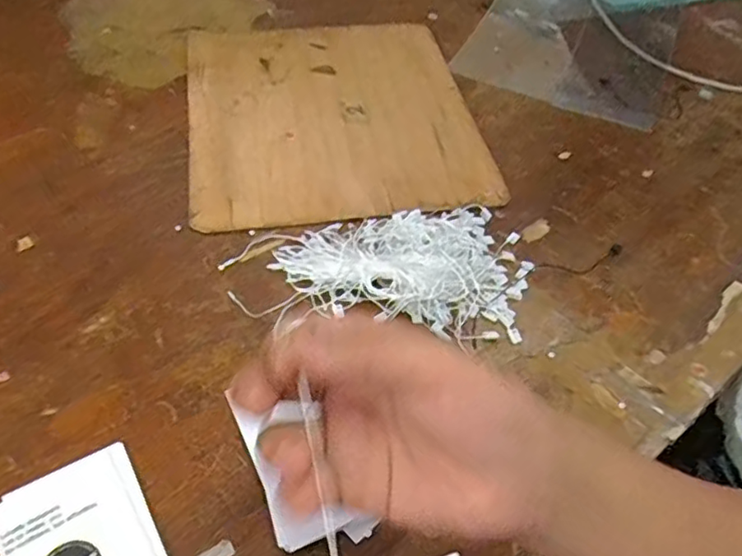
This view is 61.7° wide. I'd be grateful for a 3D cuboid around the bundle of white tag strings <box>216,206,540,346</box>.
[{"bbox_3d":[0.008,-0.015,0.429,0.201,0.024,0.112,1,49,-4],"label":"bundle of white tag strings"}]

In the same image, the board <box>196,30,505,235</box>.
[{"bbox_3d":[-0.035,-0.152,0.557,0.246,0.012,0.274,-6,50,-9],"label":"board"}]

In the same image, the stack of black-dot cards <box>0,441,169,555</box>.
[{"bbox_3d":[-0.141,0.132,0.306,0.067,0.005,0.092,-26,56,-24],"label":"stack of black-dot cards"}]

